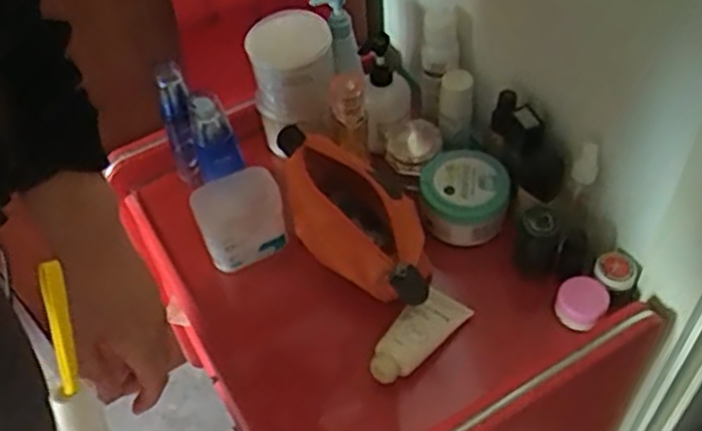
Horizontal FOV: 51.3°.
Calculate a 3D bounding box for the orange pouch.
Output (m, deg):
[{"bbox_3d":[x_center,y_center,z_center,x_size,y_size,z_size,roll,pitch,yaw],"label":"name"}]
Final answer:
[{"bbox_3d":[-0.001,-0.003,0.756,0.220,0.095,0.102,28,58,26],"label":"orange pouch"}]

